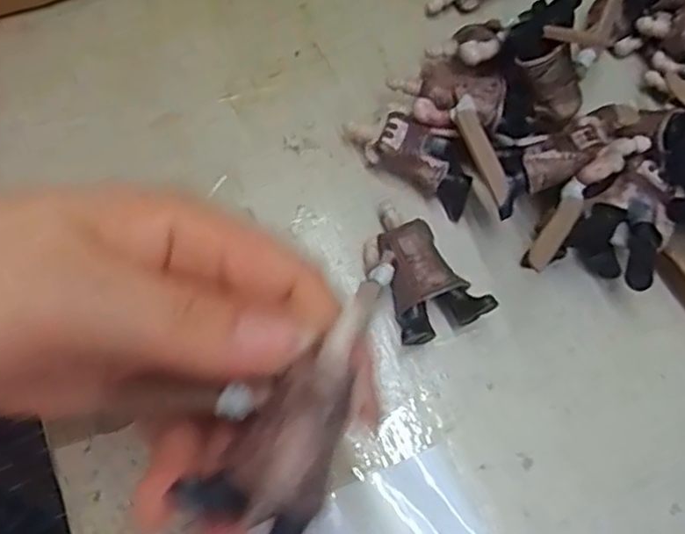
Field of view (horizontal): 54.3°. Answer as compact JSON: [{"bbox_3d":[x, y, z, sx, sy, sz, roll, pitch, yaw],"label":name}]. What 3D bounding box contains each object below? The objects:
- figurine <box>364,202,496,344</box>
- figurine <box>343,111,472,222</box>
[{"bbox_3d":[0.030,0.001,0.266,0.035,0.021,0.055,-22,72,-6],"label":"figurine"},{"bbox_3d":[0.030,-0.047,0.282,0.057,0.020,0.023,33,75,11],"label":"figurine"}]

